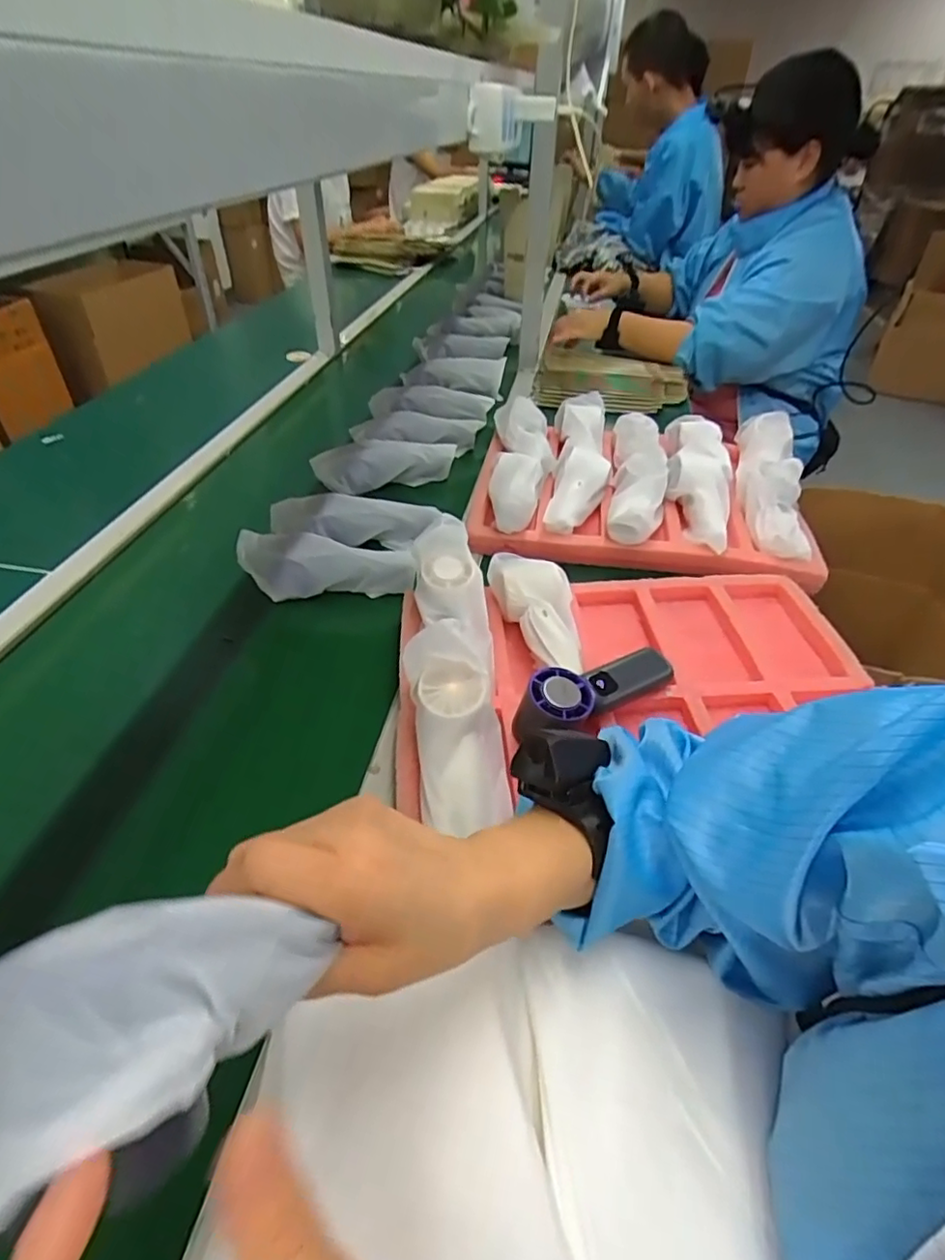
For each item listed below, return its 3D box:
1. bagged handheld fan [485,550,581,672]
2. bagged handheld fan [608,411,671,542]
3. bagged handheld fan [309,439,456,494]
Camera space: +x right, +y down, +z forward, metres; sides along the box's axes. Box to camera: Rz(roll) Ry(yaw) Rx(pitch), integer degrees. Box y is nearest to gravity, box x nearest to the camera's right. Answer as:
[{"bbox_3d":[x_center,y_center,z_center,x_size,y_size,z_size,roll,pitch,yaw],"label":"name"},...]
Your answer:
[{"bbox_3d":[0.070,-0.024,0.601,0.068,0.038,0.156,-16,56,-16],"label":"bagged handheld fan"},{"bbox_3d":[0.221,-0.205,0.805,0.071,0.079,0.273,10,43,7],"label":"bagged handheld fan"},{"bbox_3d":[-0.123,-0.235,0.860,0.195,0.065,0.047,-11,44,-15],"label":"bagged handheld fan"}]

